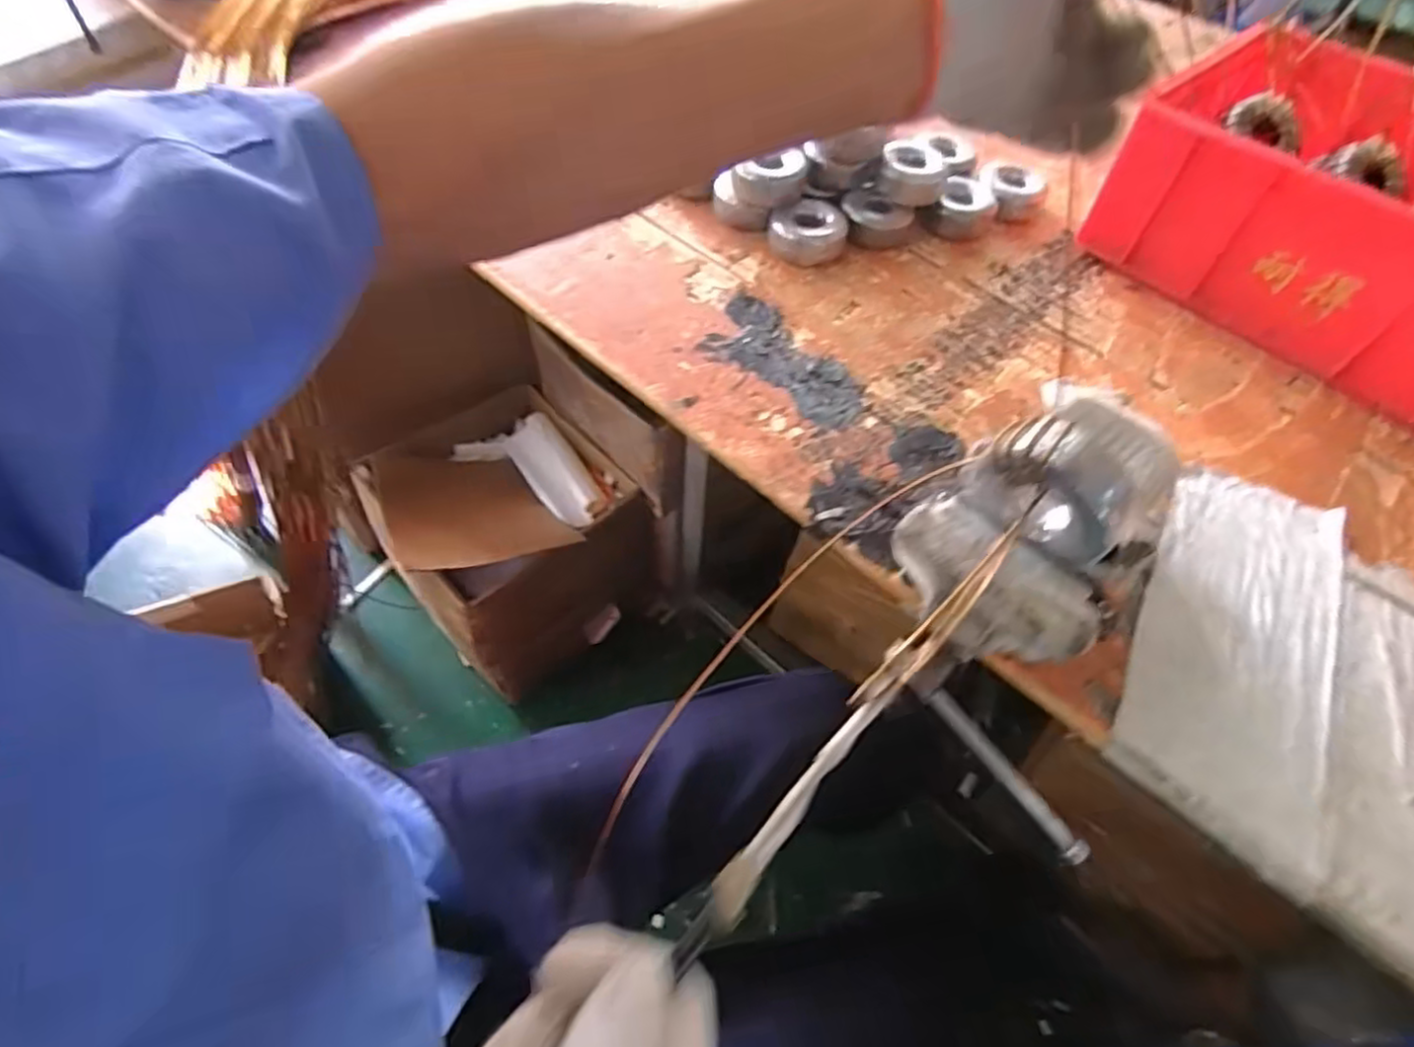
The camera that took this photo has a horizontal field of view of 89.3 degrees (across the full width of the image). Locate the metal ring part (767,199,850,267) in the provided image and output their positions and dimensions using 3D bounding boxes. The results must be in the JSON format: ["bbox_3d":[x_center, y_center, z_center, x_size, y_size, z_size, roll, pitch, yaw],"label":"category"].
[{"bbox_3d":[0.098,-0.284,0.698,0.076,0.035,0.075,10,56,5],"label":"metal ring part"}]

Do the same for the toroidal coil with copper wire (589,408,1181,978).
[{"bbox_3d":[0.092,0.060,0.322,0.292,0.096,0.098,-36,64,-28],"label":"toroidal coil with copper wire"}]

